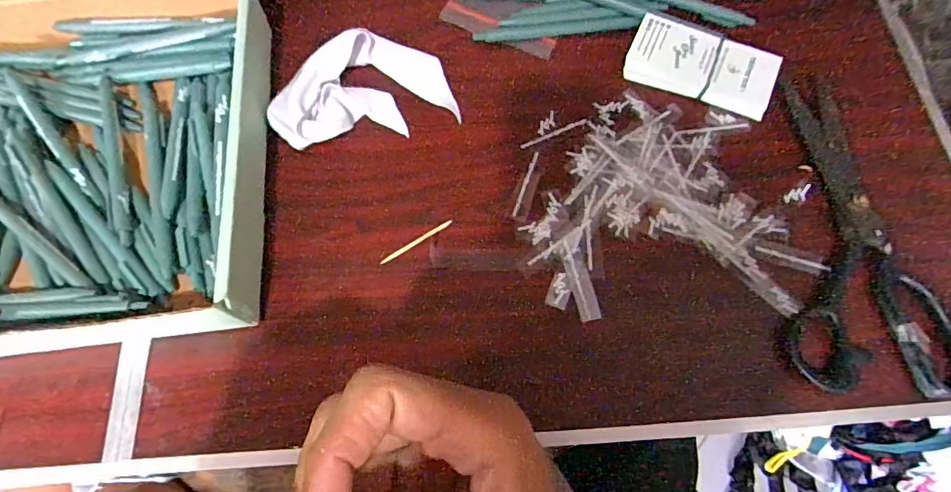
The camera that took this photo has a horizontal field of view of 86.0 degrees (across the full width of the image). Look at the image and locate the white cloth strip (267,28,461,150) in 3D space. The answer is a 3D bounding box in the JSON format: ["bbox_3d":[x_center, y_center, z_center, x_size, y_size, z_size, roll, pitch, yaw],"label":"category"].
[{"bbox_3d":[-0.088,-0.126,0.398,0.135,0.027,0.084,-11,70,-5],"label":"white cloth strip"}]

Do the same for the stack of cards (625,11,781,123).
[{"bbox_3d":[0.180,-0.144,0.411,0.111,0.022,0.057,23,71,8],"label":"stack of cards"}]

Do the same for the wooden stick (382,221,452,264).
[{"bbox_3d":[-0.042,-0.003,0.364,0.058,0.004,0.004,-32,73,-12],"label":"wooden stick"}]

